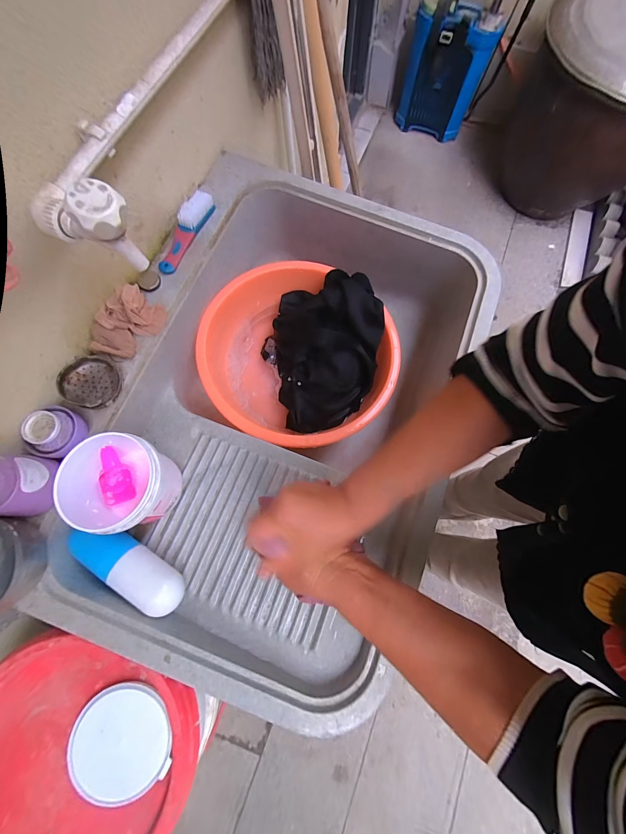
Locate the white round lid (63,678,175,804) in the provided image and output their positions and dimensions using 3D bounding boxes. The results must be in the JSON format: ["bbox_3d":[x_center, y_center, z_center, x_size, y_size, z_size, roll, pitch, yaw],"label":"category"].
[{"bbox_3d":[-0.243,0.408,0.402,0.122,0.012,0.113,-1,75,-1],"label":"white round lid"}]

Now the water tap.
[{"bbox_3d":[-0.223,-0.196,0.328,0.119,0.088,0.054,21,75,22],"label":"water tap"}]

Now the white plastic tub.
[{"bbox_3d":[-0.260,0.096,0.451,0.118,0.111,0.114,0,75,0],"label":"white plastic tub"}]

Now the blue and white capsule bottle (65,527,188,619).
[{"bbox_3d":[-0.258,0.207,0.446,0.178,0.062,0.059,31,77,8],"label":"blue and white capsule bottle"}]

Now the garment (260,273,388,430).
[{"bbox_3d":[0.018,-0.137,0.602,0.225,0.116,0.272,-11,75,-3],"label":"garment"}]

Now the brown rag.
[{"bbox_3d":[-0.279,-0.141,0.480,0.070,0.044,0.118,23,76,6],"label":"brown rag"}]

